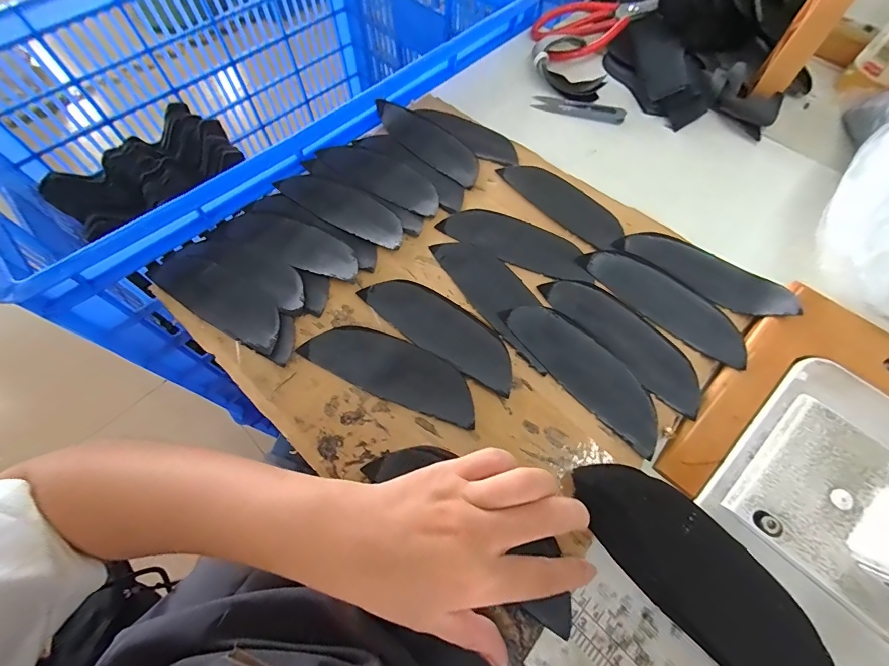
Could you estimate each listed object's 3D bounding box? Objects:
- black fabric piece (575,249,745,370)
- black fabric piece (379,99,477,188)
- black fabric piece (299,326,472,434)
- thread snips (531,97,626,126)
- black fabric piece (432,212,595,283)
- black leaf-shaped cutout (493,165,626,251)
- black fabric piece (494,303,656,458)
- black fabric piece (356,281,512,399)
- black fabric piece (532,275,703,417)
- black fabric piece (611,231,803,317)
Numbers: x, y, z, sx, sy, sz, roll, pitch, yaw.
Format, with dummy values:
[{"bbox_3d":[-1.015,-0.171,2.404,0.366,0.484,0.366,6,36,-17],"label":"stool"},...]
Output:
[{"bbox_3d":[0.182,-0.030,0.330,0.140,0.008,0.049,38,72,18],"label":"black fabric piece"},{"bbox_3d":[-0.015,-0.201,0.410,0.047,0.012,0.138,-41,71,-17],"label":"black fabric piece"},{"bbox_3d":[-0.040,0.028,0.310,0.142,0.004,0.048,24,70,13],"label":"black fabric piece"},{"bbox_3d":[0.151,-0.253,0.447,0.100,0.008,0.022,17,66,8],"label":"thread snips"},{"bbox_3d":[0.065,-0.085,0.358,0.137,0.004,0.049,23,67,10],"label":"black fabric piece"},{"bbox_3d":[0.112,-0.128,0.377,0.047,0.004,0.129,-37,70,-16],"label":"black leaf-shaped cutout"},{"bbox_3d":[0.109,0.025,0.306,0.045,0.004,0.141,-37,70,-16],"label":"black fabric piece"},{"bbox_3d":[-0.002,-0.007,0.319,0.143,0.010,0.047,36,70,15],"label":"black fabric piece"},{"bbox_3d":[0.144,0.000,0.317,0.046,0.005,0.142,-38,70,-16],"label":"black fabric piece"},{"bbox_3d":[0.219,-0.056,0.335,0.138,0.014,0.041,34,77,22],"label":"black fabric piece"}]

